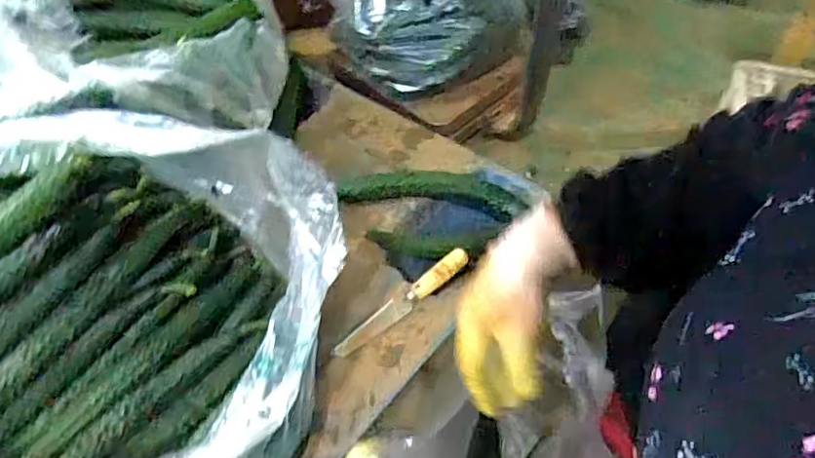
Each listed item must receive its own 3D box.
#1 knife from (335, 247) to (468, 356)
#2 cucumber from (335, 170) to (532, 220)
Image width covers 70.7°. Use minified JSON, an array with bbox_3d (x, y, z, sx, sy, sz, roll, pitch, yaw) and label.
[{"bbox_3d":[-0.005,0.086,0.697,0.199,0.028,0.025,-30,56,-23],"label":"knife"},{"bbox_3d":[0.027,-0.054,0.813,0.262,0.046,0.055,3,50,3],"label":"cucumber"}]

